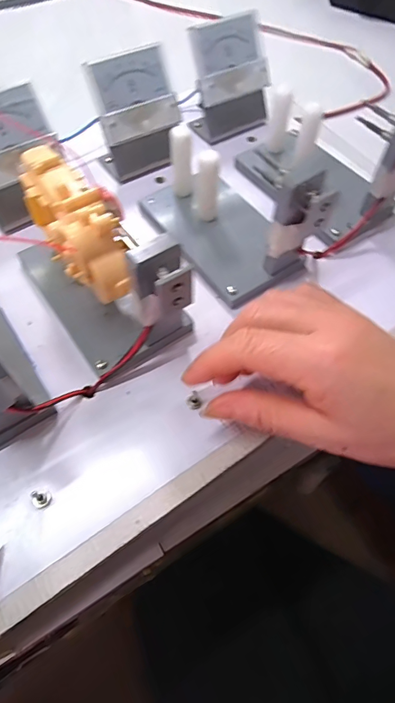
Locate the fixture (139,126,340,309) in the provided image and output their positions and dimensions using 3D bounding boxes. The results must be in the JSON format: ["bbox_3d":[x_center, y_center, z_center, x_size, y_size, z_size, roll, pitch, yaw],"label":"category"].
[{"bbox_3d":[0.019,-0.104,0.289,0.082,0.076,0.133,-22,64,-14],"label":"fixture"}]

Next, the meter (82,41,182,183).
[{"bbox_3d":[-0.046,-0.185,0.334,0.065,0.075,0.041,-30,66,-17],"label":"meter"}]

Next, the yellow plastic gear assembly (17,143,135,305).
[{"bbox_3d":[-0.067,-0.074,0.235,0.041,0.031,0.096,-25,63,-15],"label":"yellow plastic gear assembly"}]

